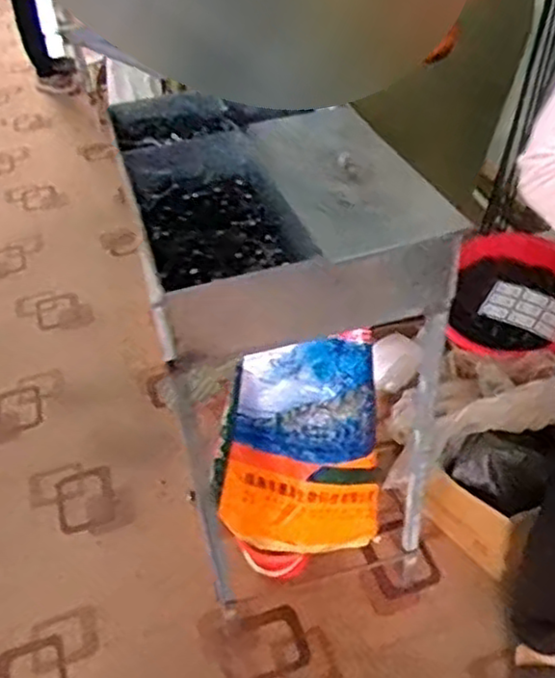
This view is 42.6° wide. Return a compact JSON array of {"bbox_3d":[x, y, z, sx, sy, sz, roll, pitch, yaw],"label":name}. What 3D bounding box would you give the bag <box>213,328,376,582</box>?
[{"bbox_3d":[0.044,0.243,1.476,0.347,0.402,0.286,-4,41,3],"label":"bag"}]

